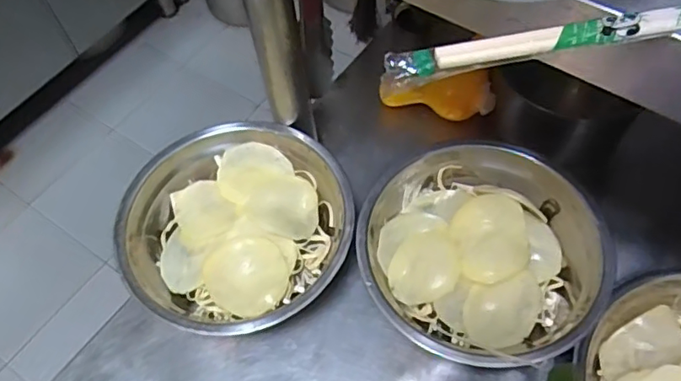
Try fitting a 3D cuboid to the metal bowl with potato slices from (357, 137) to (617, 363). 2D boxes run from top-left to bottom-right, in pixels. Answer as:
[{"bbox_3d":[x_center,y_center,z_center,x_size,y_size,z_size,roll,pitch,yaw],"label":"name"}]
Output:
[{"bbox_3d":[0.112,0.051,0.472,0.183,0.057,0.196,-2,59,3],"label":"metal bowl with potato slices"}]

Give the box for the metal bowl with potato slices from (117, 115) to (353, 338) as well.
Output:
[{"bbox_3d":[-0.085,0.033,0.491,0.181,0.074,0.184,-2,59,3],"label":"metal bowl with potato slices"}]

